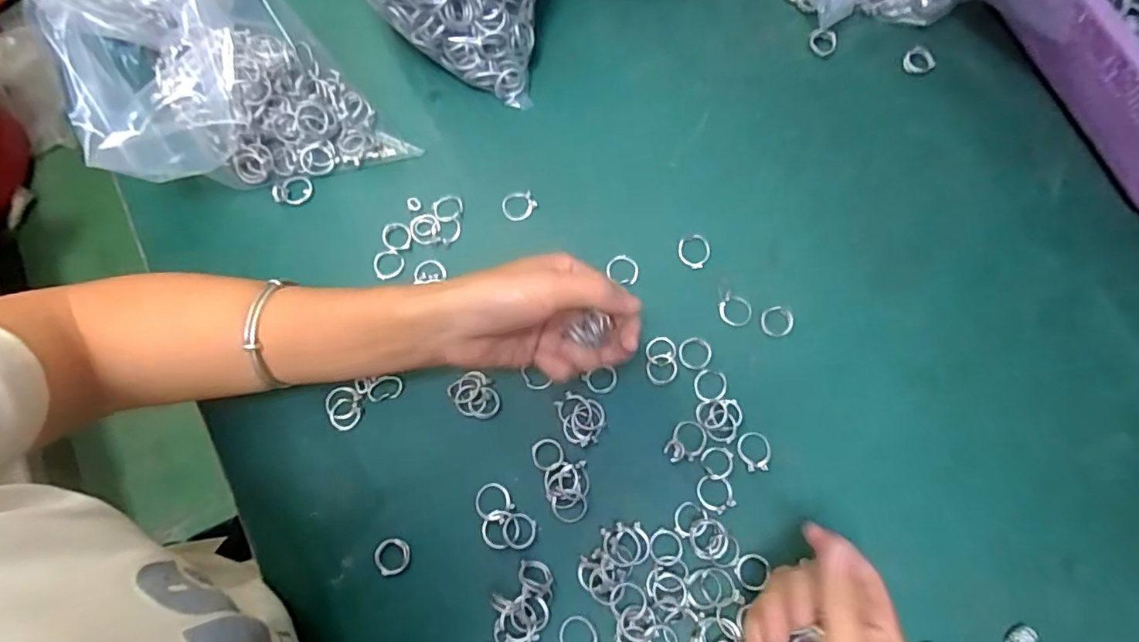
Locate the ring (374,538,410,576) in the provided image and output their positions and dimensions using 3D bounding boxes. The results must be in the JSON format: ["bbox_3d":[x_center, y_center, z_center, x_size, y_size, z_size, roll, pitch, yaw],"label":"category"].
[{"bbox_3d":[-0.106,0.141,0.335,0.022,0.005,0.020,0,73,2],"label":"ring"}]

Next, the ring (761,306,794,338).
[{"bbox_3d":[0.140,0.000,0.373,0.022,0.004,0.021,0,73,2],"label":"ring"}]

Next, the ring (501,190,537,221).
[{"bbox_3d":[-0.037,-0.084,0.406,0.026,0.004,0.021,-8,73,-1],"label":"ring"}]

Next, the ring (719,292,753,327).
[{"bbox_3d":[0.112,-0.007,0.377,0.023,0.004,0.022,0,73,2],"label":"ring"}]

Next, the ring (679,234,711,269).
[{"bbox_3d":[0.087,-0.050,0.390,0.022,0.004,0.023,0,73,2],"label":"ring"}]

